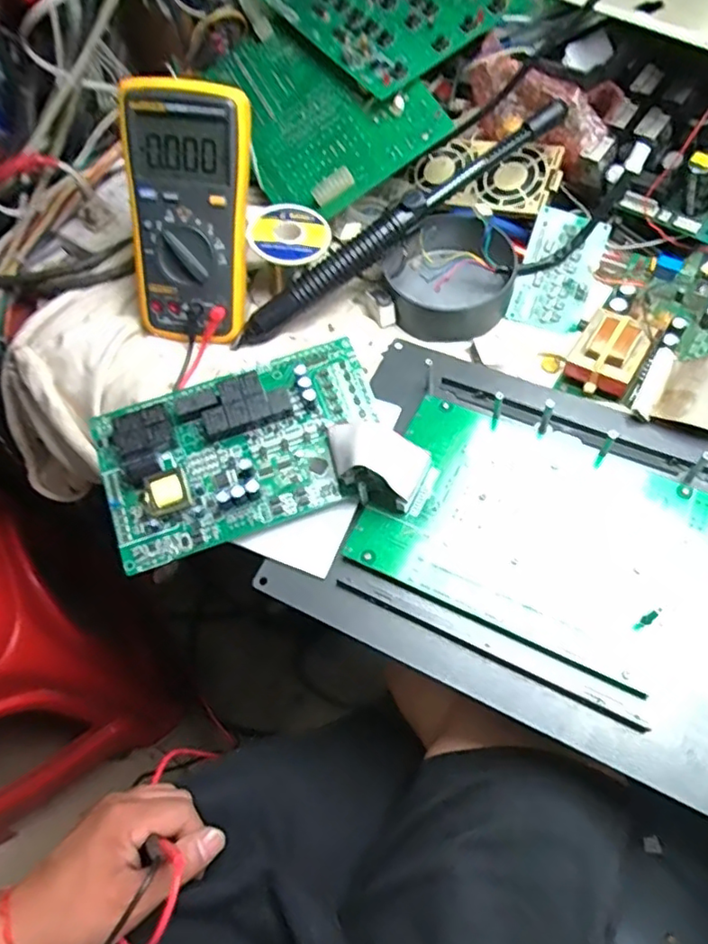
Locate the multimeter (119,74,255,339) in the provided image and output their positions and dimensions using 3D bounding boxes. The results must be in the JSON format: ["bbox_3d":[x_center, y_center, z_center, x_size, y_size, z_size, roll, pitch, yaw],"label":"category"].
[{"bbox_3d":[-0.128,-0.192,0.463,0.088,0.182,0.037,10,29,7],"label":"multimeter"}]

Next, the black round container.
[{"bbox_3d":[0.081,-0.164,0.509,0.105,0.060,0.103,-1,62,1],"label":"black round container"}]

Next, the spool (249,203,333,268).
[{"bbox_3d":[-0.049,-0.186,0.471,0.061,0.014,0.052,-34,79,-22],"label":"spool"}]

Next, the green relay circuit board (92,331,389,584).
[{"bbox_3d":[-0.078,-0.020,0.425,0.199,0.033,0.115,-20,64,-9],"label":"green relay circuit board"}]

